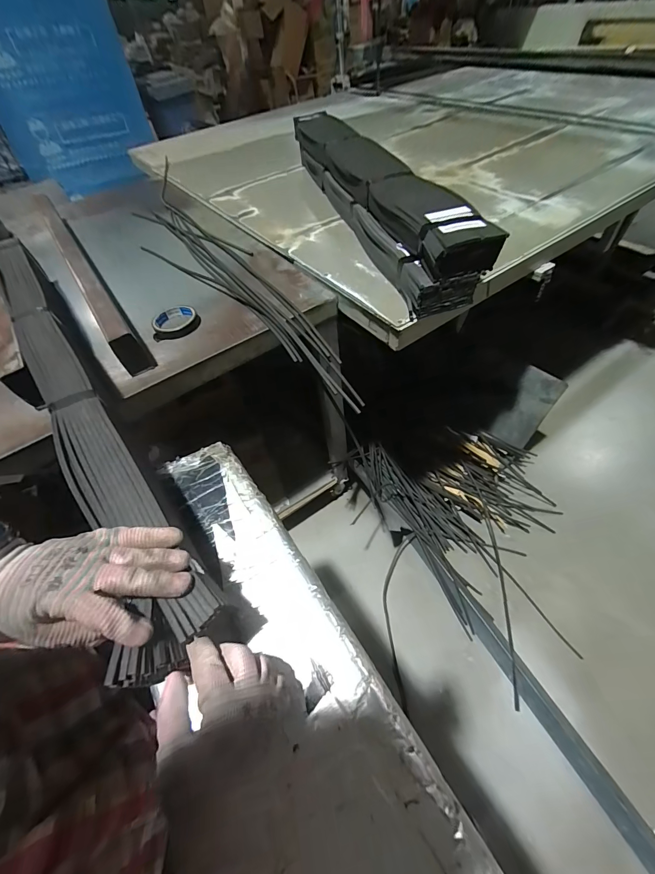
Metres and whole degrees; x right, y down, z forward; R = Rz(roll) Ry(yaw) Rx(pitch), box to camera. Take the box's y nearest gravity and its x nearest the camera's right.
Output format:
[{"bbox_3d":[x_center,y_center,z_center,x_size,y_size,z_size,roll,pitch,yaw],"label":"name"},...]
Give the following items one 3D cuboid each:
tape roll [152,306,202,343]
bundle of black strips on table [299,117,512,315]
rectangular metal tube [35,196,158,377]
[{"bbox_3d":[-0.309,-0.235,0.693,0.090,0.022,0.092,-2,54,3],"label":"tape roll"},{"bbox_3d":[0.128,-0.607,0.854,0.183,0.135,0.867,-15,54,-6],"label":"bundle of black strips on table"},{"bbox_3d":[-0.523,-0.351,0.755,0.046,0.088,0.680,-32,57,-17],"label":"rectangular metal tube"}]

